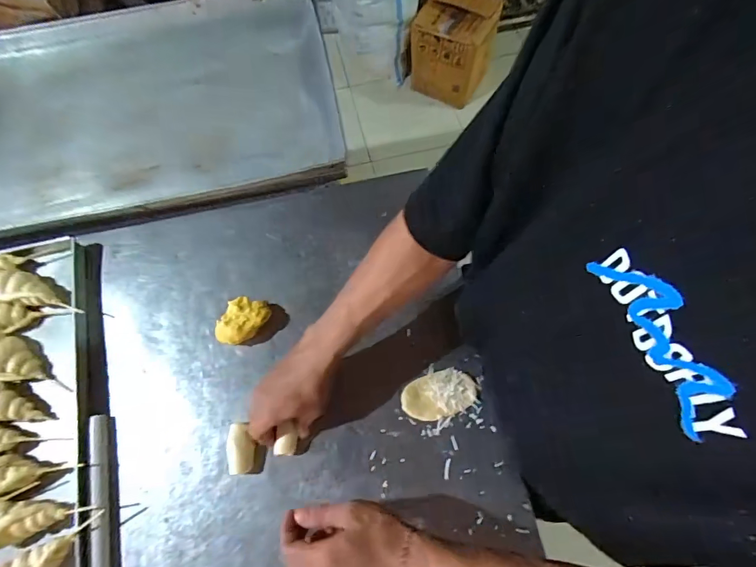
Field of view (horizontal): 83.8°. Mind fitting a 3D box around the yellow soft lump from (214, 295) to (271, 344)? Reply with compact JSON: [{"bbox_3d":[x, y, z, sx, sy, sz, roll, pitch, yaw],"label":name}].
[{"bbox_3d":[-0.182,0.054,0.571,0.062,0.038,0.067,17,71,7],"label":"yellow soft lump"}]

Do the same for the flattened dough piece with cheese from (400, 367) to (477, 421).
[{"bbox_3d":[0.078,0.144,0.547,0.093,0.012,0.056,-16,70,-5],"label":"flattened dough piece with cheese"}]

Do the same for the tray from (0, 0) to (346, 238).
[{"bbox_3d":[-0.431,-0.302,0.720,0.692,0.055,0.460,-12,66,-3],"label":"tray"}]

